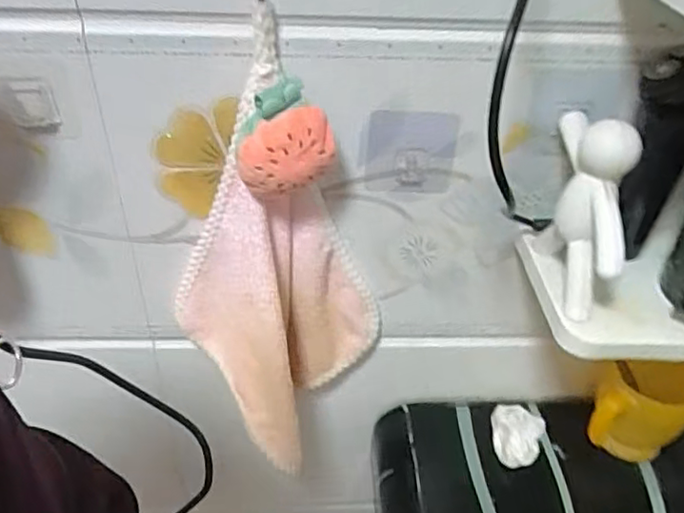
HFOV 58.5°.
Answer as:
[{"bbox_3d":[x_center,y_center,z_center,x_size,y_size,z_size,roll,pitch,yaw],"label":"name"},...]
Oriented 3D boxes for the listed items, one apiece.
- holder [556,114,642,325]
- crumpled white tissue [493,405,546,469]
[{"bbox_3d":[0.169,-0.023,0.406,0.042,0.136,0.048,-2,16,-5],"label":"holder"},{"bbox_3d":[0.173,0.174,0.606,0.049,0.024,0.067,17,41,17],"label":"crumpled white tissue"}]

